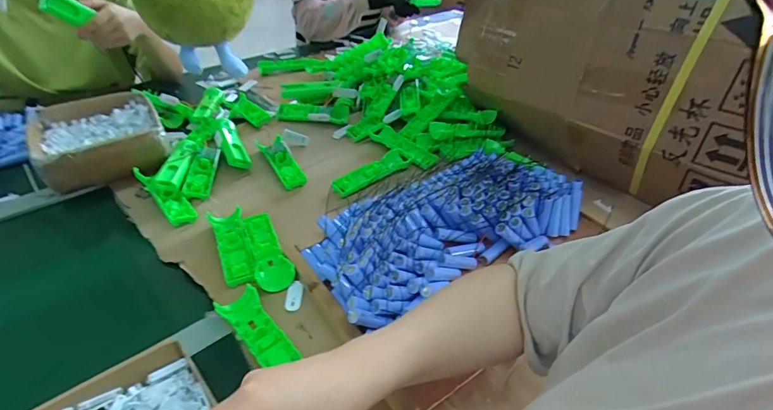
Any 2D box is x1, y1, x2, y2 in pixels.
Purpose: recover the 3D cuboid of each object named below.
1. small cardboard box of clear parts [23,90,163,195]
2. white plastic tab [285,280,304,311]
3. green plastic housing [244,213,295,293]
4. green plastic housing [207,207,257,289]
[{"bbox_3d":[-0.557,-0.132,0.817,0.214,0.071,0.235,-20,45,-25],"label":"small cardboard box of clear parts"},{"bbox_3d":[-0.127,0.124,0.581,0.022,0.007,0.043,3,39,-1],"label":"white plastic tab"},{"bbox_3d":[-0.180,0.065,0.636,0.050,0.027,0.154,-14,42,-20],"label":"green plastic housing"},{"bbox_3d":[-0.234,0.060,0.647,0.050,0.023,0.170,-17,43,-22],"label":"green plastic housing"}]

